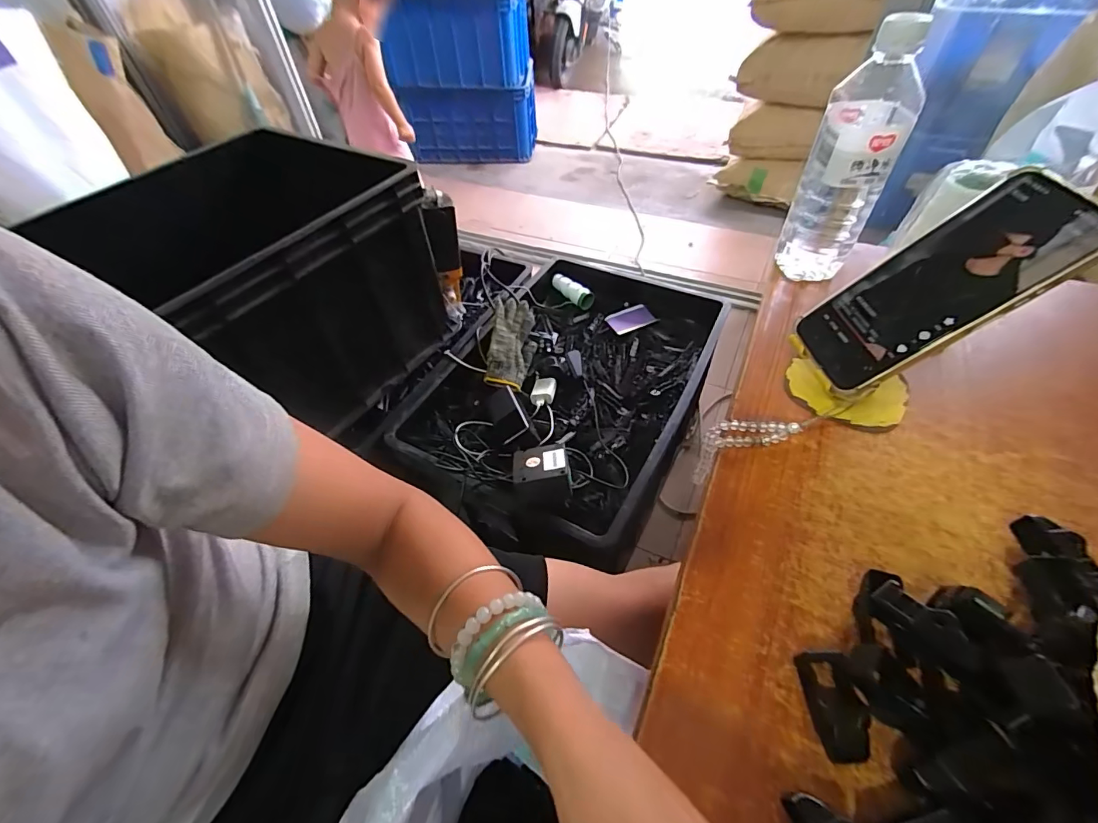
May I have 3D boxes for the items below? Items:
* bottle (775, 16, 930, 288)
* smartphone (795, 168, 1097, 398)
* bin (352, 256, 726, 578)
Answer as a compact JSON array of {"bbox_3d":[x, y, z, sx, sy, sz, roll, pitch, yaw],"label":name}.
[{"bbox_3d":[0.271,-0.216,0.427,0.069,0.210,0.067,25,57,22],"label":"bottle"},{"bbox_3d":[0.265,-0.083,0.320,0.167,0.010,0.079,-39,43,30],"label":"smartphone"},{"bbox_3d":[0.036,-0.078,0.849,0.455,0.103,0.595,16,54,17],"label":"bin"}]

